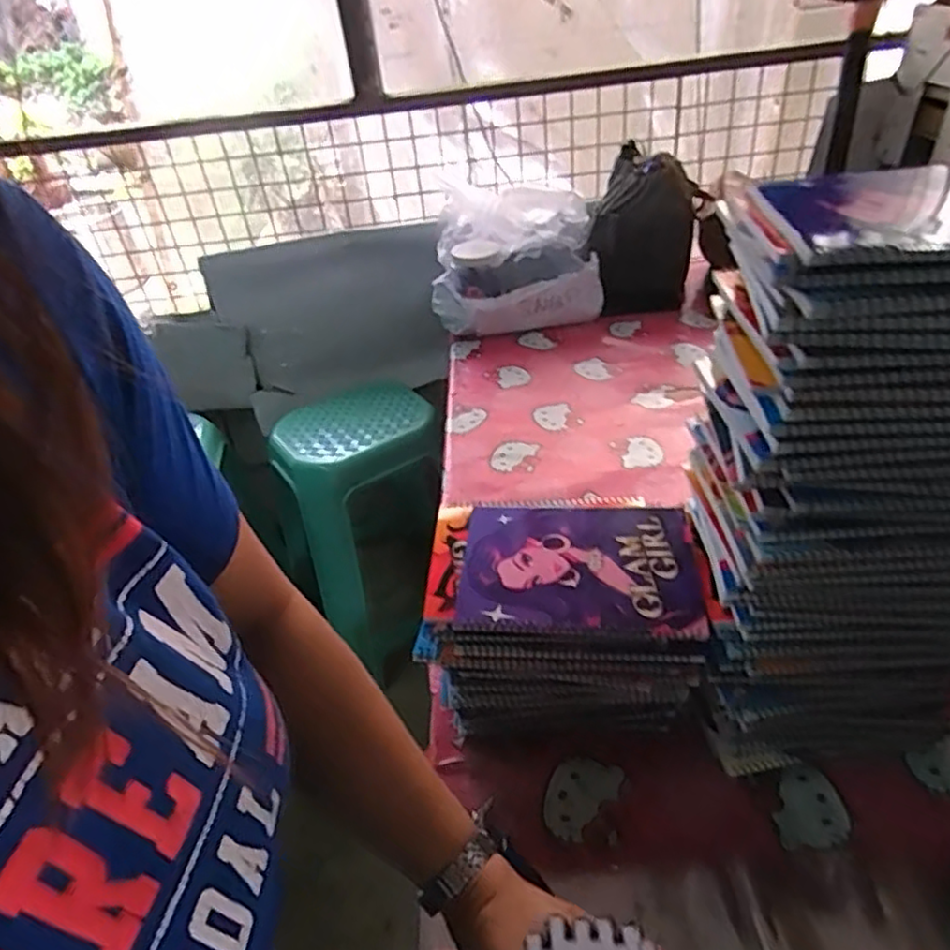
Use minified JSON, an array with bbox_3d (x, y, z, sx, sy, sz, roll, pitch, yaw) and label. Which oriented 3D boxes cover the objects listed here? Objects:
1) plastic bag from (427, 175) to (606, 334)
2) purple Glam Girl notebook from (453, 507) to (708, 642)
[{"bbox_3d":[0.083,-0.430,1.335,0.329,0.246,0.248,-3,36,2],"label":"plastic bag"},{"bbox_3d":[0.088,0.076,0.581,0.195,0.011,0.151,1,36,8],"label":"purple Glam Girl notebook"}]

